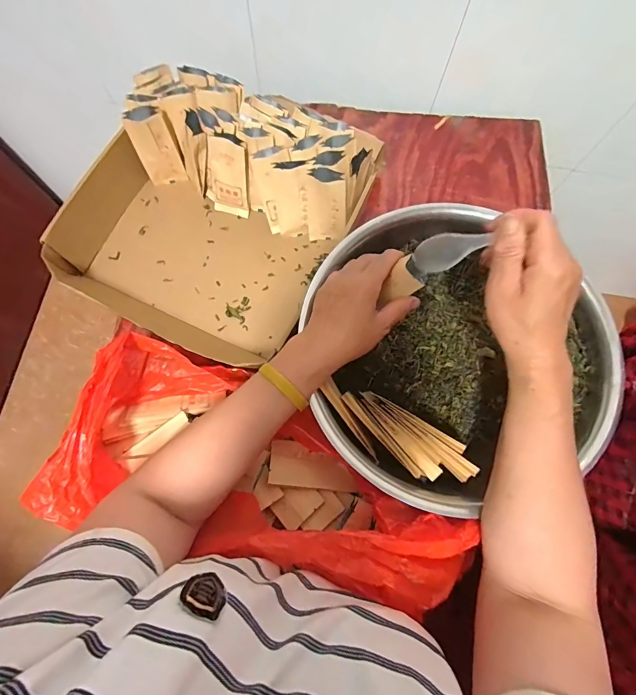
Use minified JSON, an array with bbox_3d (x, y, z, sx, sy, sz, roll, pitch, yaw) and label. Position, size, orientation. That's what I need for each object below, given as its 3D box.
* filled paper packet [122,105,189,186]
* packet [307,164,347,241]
[{"bbox_3d":[-0.222,-0.270,0.514,0.053,0.111,0.031,-26,77,-8],"label":"filled paper packet"},{"bbox_3d":[0.012,-0.182,0.494,0.053,0.106,0.043,8,74,1],"label":"packet"}]

